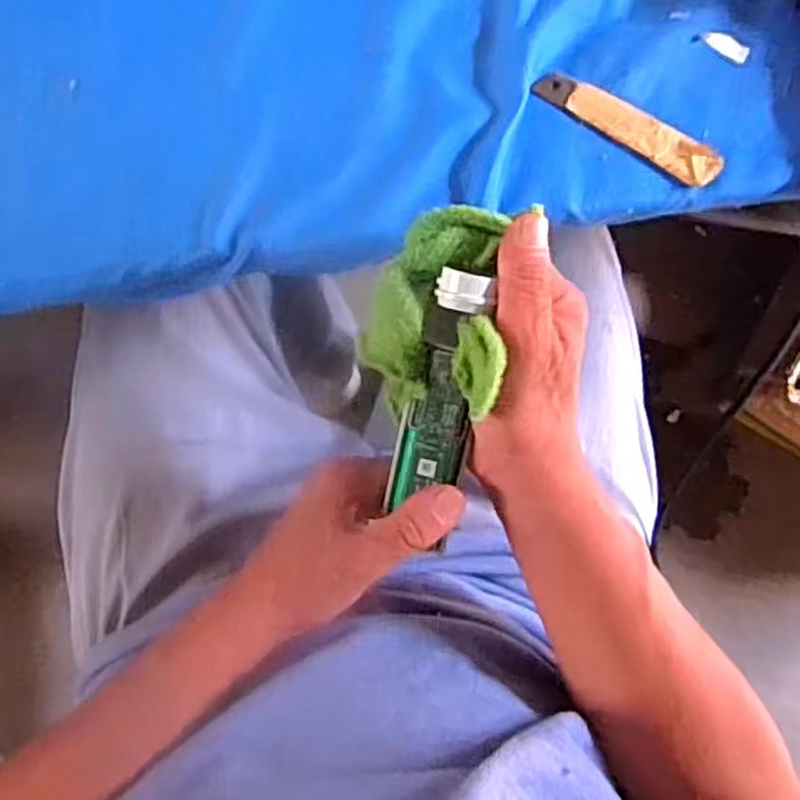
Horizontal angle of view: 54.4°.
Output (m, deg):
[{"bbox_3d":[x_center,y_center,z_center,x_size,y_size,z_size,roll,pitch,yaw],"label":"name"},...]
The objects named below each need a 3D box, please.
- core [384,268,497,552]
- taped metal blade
[{"bbox_3d":[0.020,-0.001,0.364,0.032,0.018,0.116,11,108,1],"label":"core"},{"bbox_3d":[0.128,-0.154,0.436,0.110,0.007,0.023,30,85,2],"label":"taped metal blade"}]

